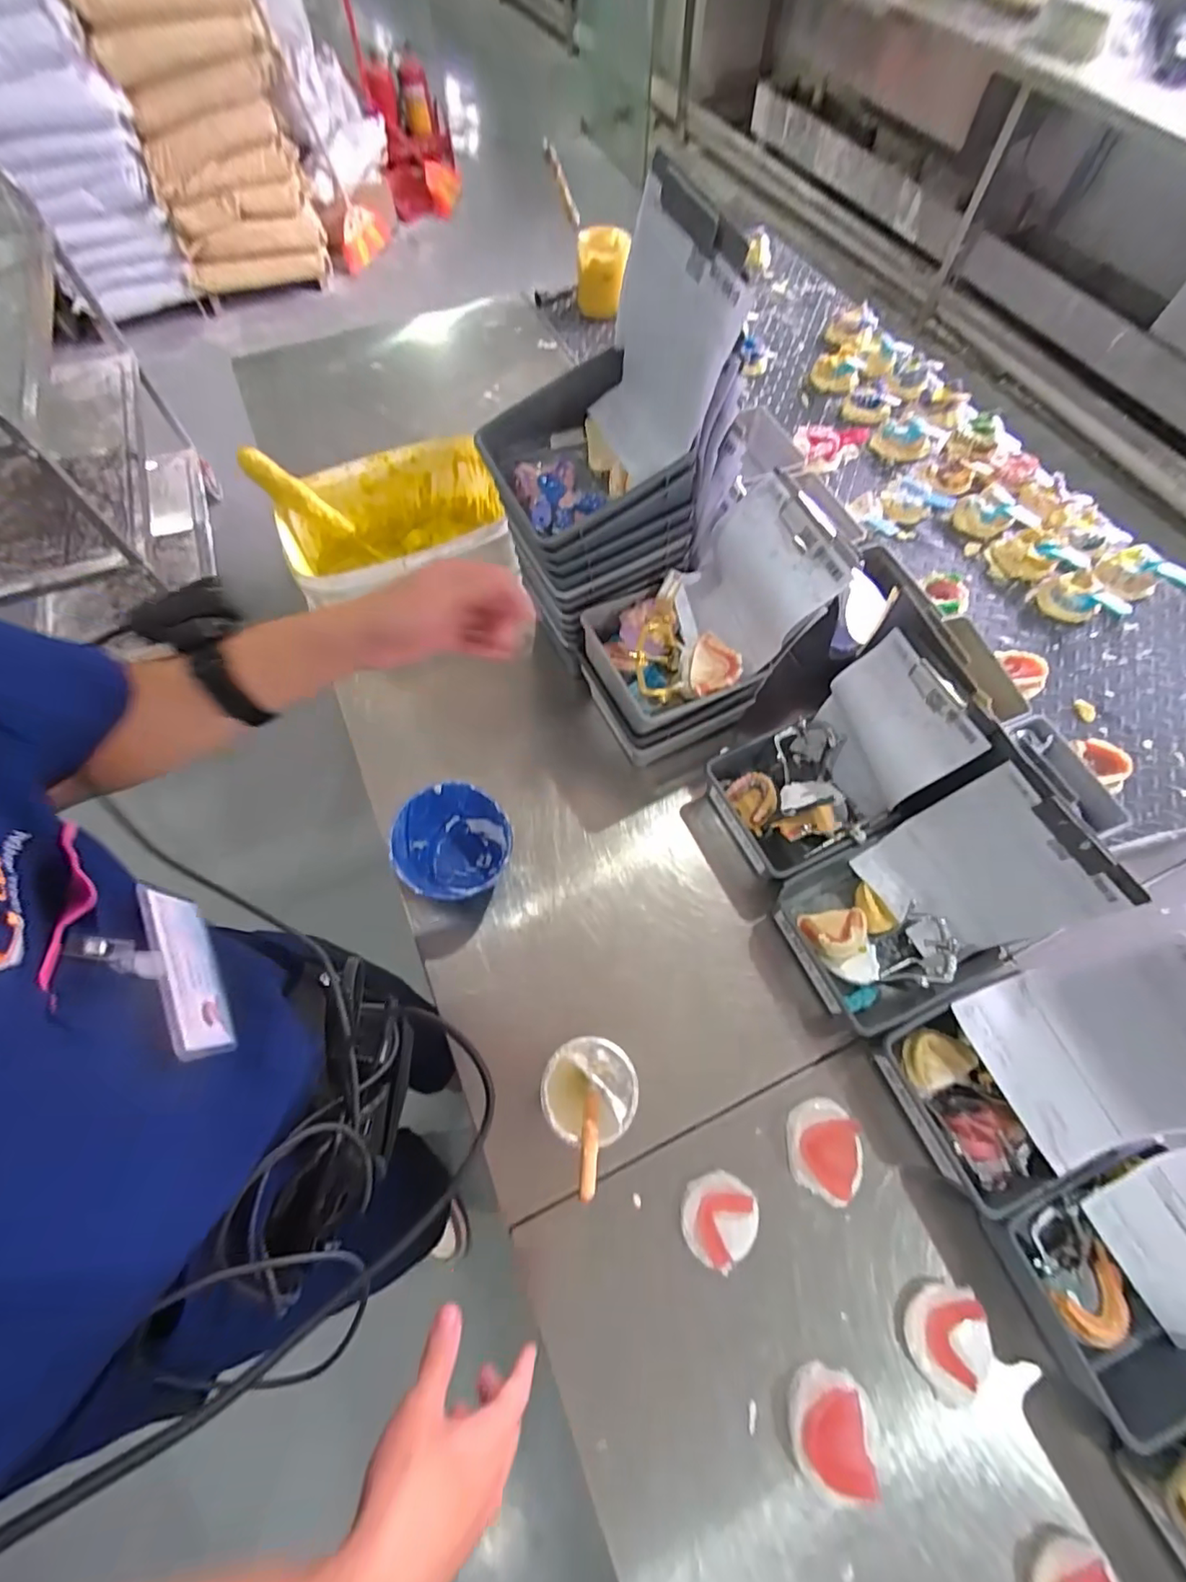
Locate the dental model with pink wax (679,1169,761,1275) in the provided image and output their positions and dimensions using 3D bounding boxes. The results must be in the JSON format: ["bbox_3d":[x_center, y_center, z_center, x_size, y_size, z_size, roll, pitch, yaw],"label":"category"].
[{"bbox_3d":[0.118,0.402,0.533,0.067,0.022,0.072,0,66,0],"label":"dental model with pink wax"}]

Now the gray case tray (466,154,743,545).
[{"bbox_3d":[-0.003,-0.374,0.518,0.198,0.213,0.183,-21,67,-9],"label":"gray case tray"}]

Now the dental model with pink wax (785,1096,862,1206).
[{"bbox_3d":[0.225,0.348,0.548,0.069,0.029,0.084,7,66,3],"label":"dental model with pink wax"}]

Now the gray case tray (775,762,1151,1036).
[{"bbox_3d":[0.322,0.114,0.558,0.214,0.202,0.164,-26,67,-11],"label":"gray case tray"}]

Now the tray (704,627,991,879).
[{"bbox_3d":[0.254,-0.024,0.626,0.204,0.193,0.158,-25,67,-10],"label":"tray"}]

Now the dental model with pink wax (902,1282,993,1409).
[{"bbox_3d":[0.305,0.474,0.486,0.071,0.013,0.079,8,66,3],"label":"dental model with pink wax"}]

